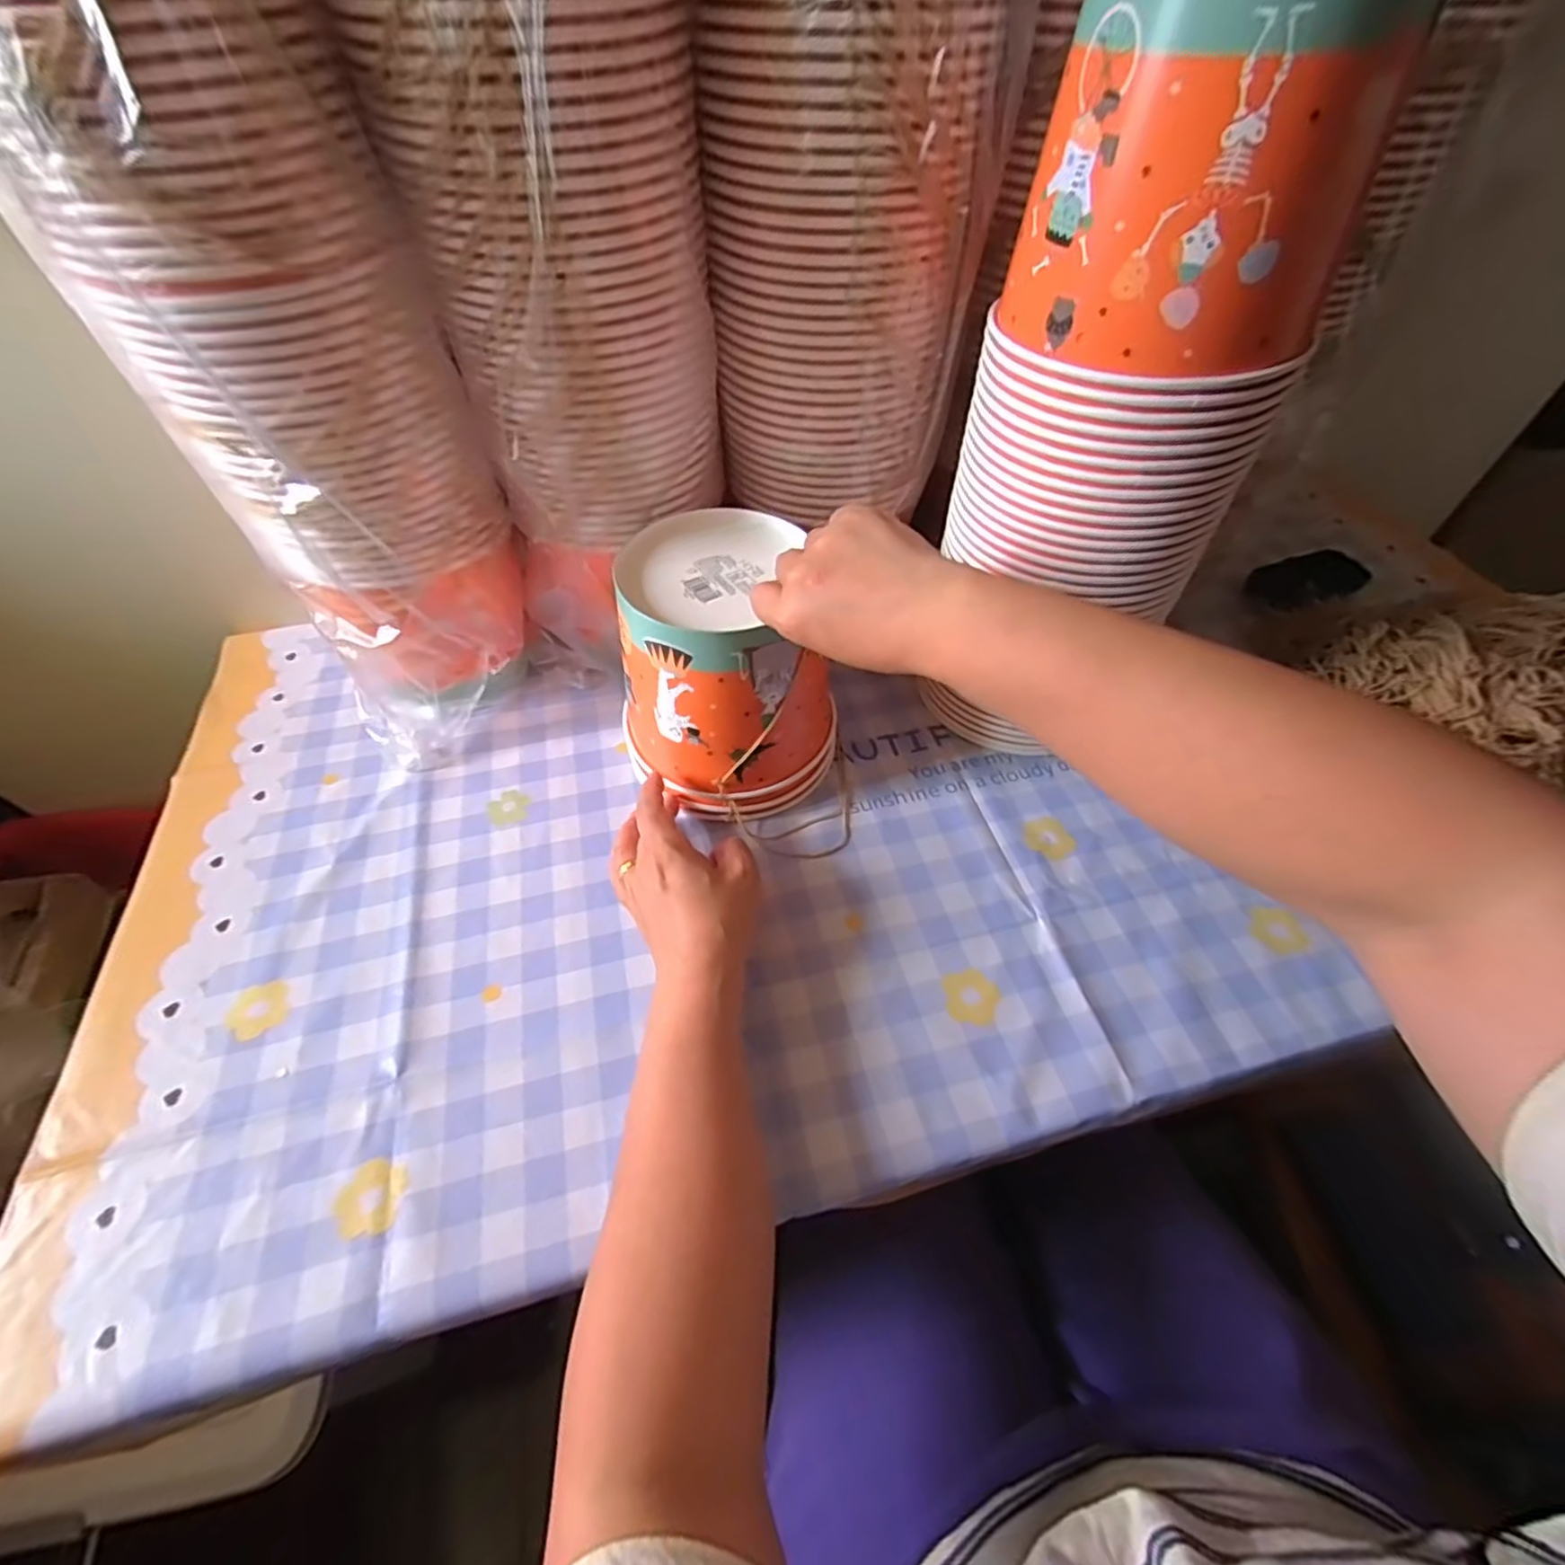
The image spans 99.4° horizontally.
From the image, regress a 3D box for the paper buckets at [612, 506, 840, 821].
[{"bbox_3d":[-0.035,-0.079,0.474,0.137,0.157,0.145,0,52,0],"label":"paper buckets"}]

